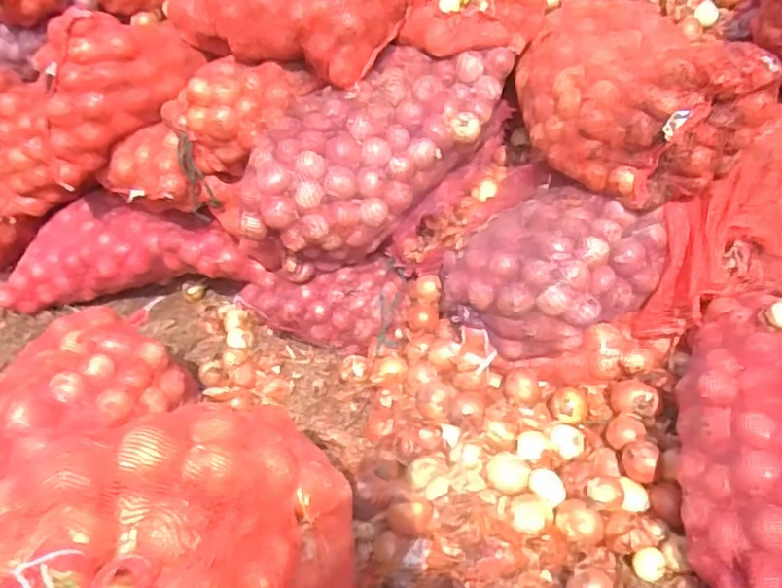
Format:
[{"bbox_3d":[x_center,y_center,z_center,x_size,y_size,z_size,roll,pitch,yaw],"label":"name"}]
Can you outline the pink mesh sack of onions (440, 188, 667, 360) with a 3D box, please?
[{"bbox_3d":[0.325,-0.039,1.301,0.319,0.264,0.350,-31,40,-34],"label":"pink mesh sack of onions"}]

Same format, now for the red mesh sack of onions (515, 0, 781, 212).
[{"bbox_3d":[0.504,-0.458,1.404,0.400,0.264,0.649,-2,33,6],"label":"red mesh sack of onions"}]

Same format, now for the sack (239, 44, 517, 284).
[{"bbox_3d":[-0.038,-0.334,1.470,0.701,0.320,0.314,-41,43,-13],"label":"sack"}]

